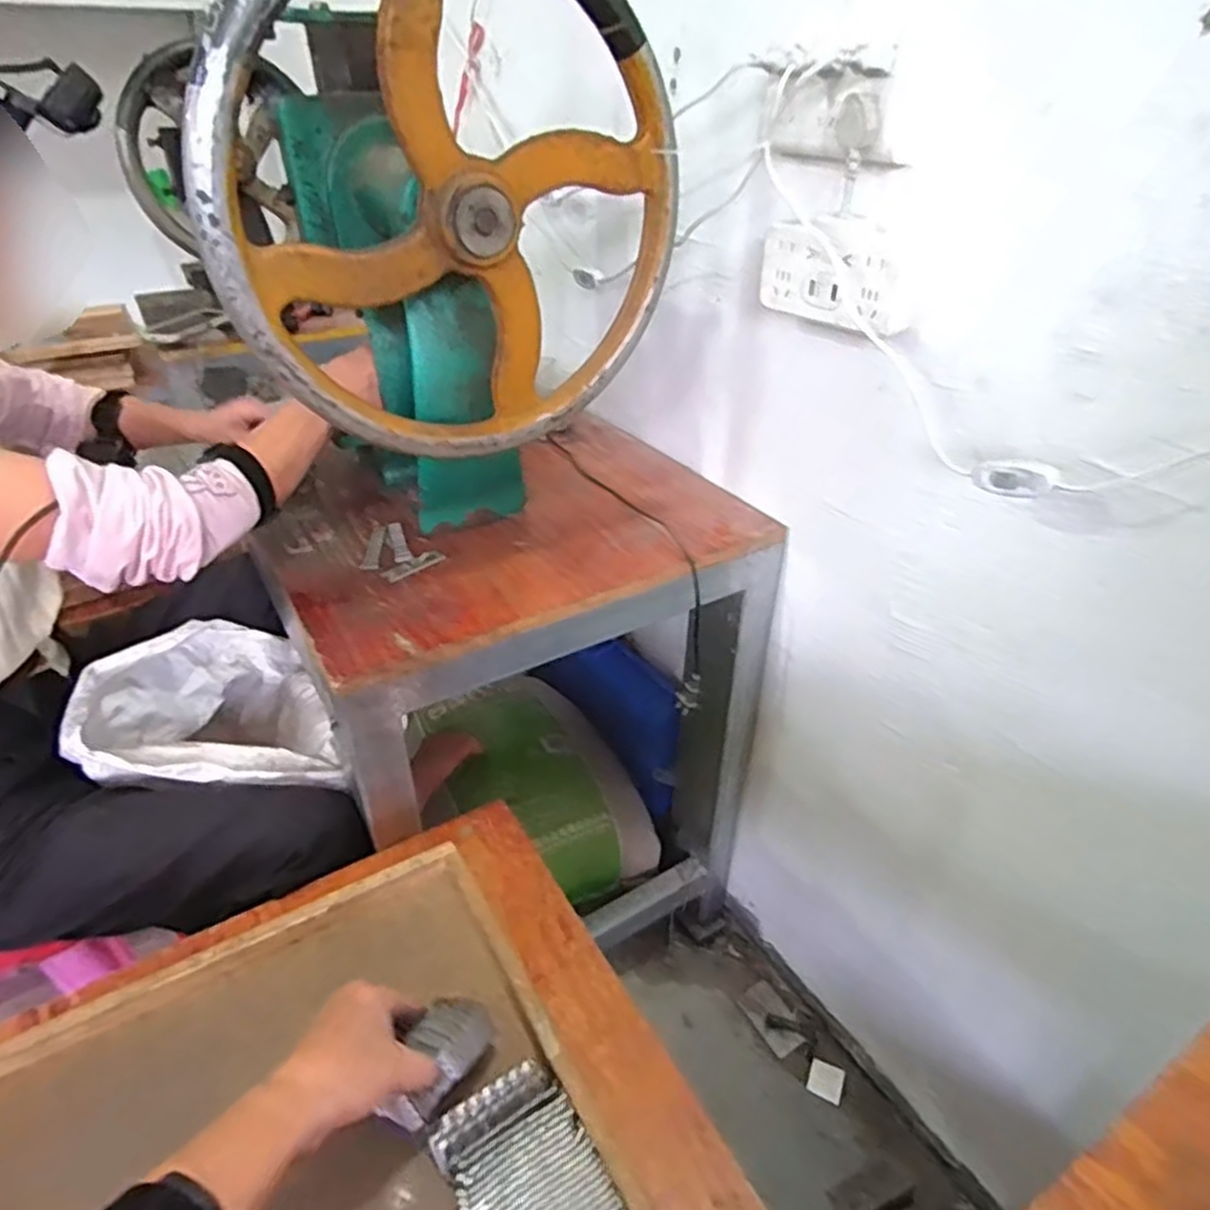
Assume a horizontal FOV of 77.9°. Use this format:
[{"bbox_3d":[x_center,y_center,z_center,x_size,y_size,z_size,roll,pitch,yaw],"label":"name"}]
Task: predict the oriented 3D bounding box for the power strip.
[{"bbox_3d":[0.193,-0.284,0.640,0.136,0.079,0.028,26,42,32],"label":"power strip"}]

